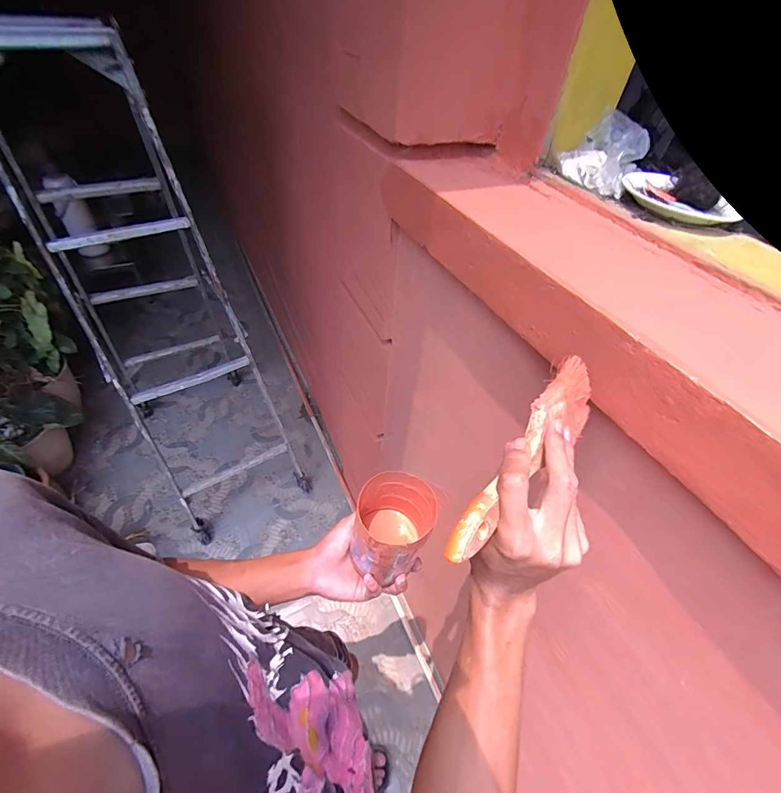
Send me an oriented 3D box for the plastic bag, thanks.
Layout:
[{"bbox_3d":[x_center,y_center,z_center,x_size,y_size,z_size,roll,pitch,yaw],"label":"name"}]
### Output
[{"bbox_3d":[0.280,-0.323,0.497,0.096,0.058,0.114,27,52,18],"label":"plastic bag"}]

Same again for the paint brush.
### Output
[{"bbox_3d":[0.106,0.046,0.284,0.201,0.056,0.013,-39,25,-29],"label":"paint brush"}]

